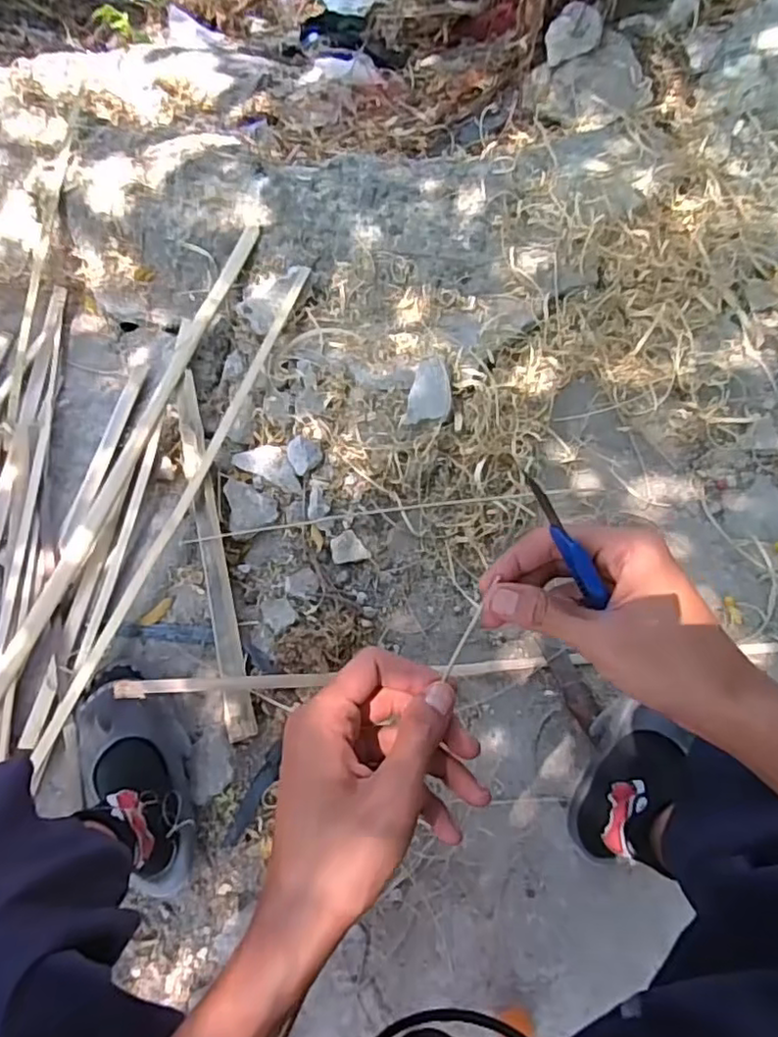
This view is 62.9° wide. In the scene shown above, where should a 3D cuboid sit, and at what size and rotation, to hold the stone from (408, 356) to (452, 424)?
[{"bbox_3d":[0.063,-0.201,0.998,0.067,0.018,0.097,0,101,10],"label":"stone"}]

